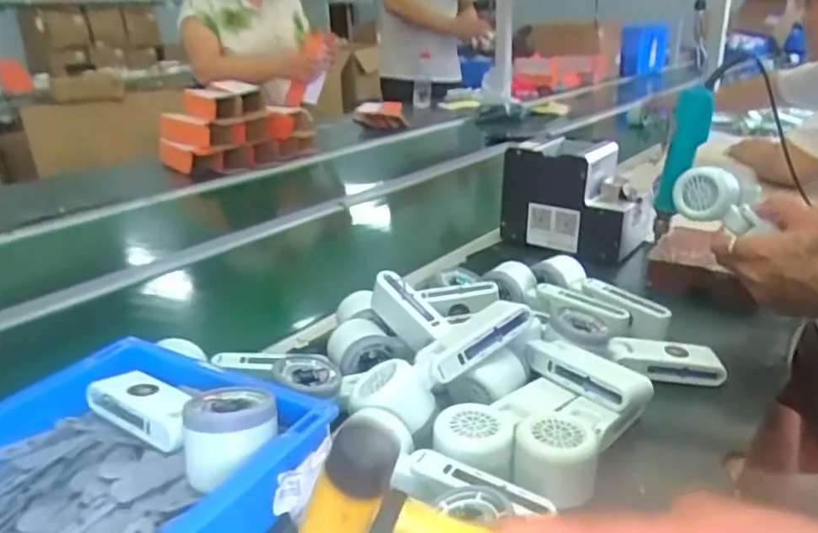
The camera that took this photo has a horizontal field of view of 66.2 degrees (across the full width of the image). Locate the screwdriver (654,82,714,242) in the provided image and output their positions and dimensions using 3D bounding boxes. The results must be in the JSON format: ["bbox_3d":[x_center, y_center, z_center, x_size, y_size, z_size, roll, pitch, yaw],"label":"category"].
[{"bbox_3d":[0.356,-0.133,0.816,0.051,0.187,0.032,8,23,23],"label":"screwdriver"}]

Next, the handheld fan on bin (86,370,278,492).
[{"bbox_3d":[-0.152,0.096,0.432,0.165,0.046,0.063,15,27,37],"label":"handheld fan on bin"}]

